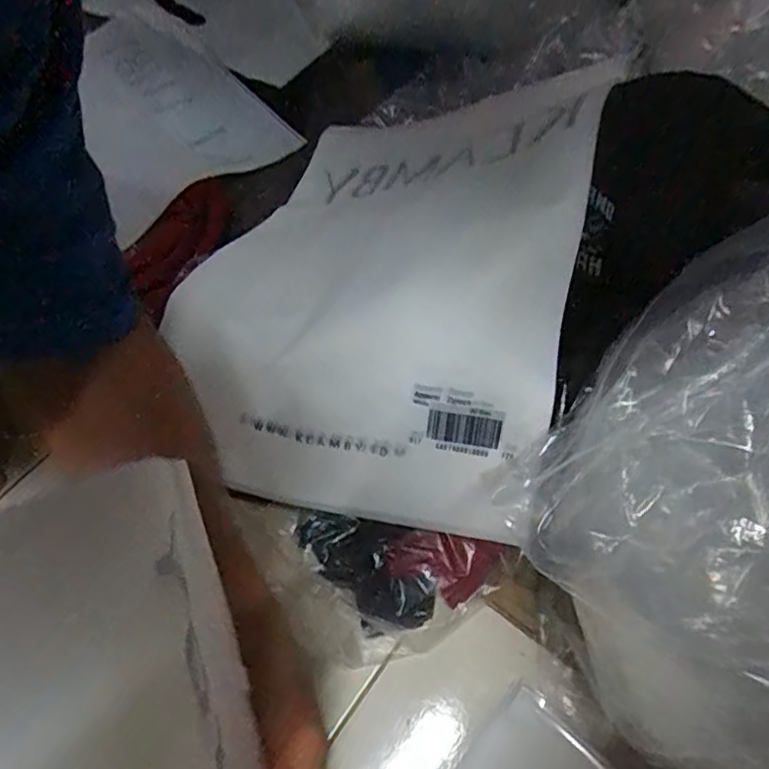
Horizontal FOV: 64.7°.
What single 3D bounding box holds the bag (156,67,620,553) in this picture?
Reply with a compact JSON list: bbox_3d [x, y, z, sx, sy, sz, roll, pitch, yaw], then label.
[{"bbox_3d":[-0.003,-0.108,0.467,0.272,0.129,0.387,13,63,6],"label":"bag"}]

